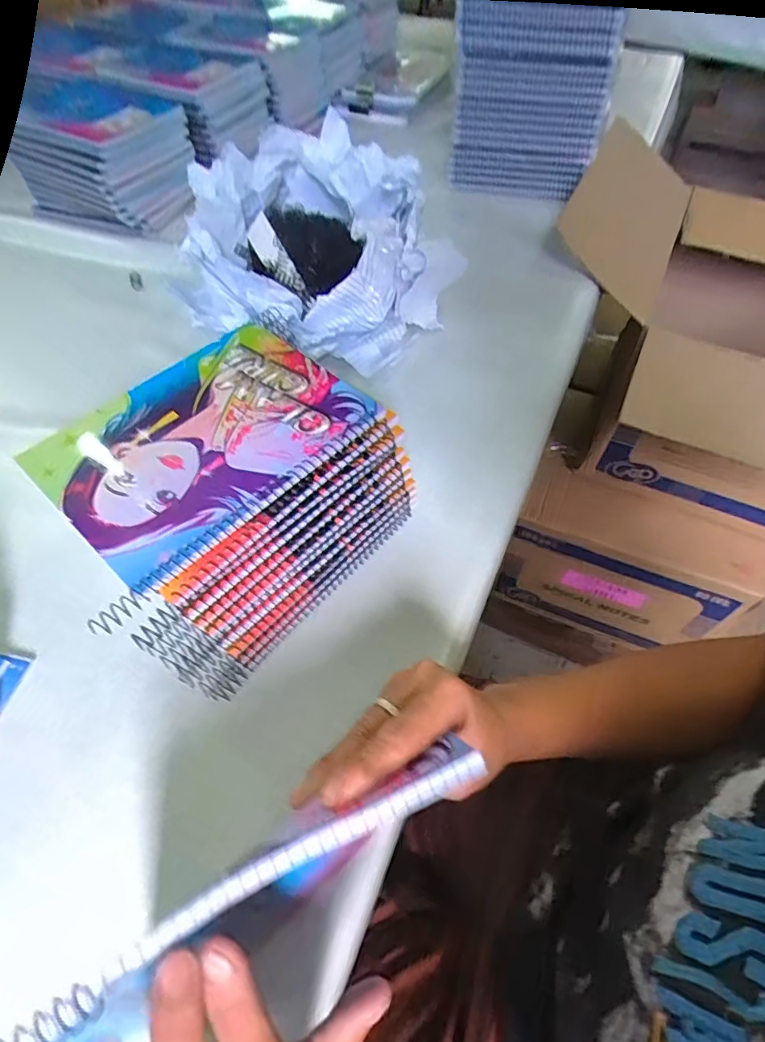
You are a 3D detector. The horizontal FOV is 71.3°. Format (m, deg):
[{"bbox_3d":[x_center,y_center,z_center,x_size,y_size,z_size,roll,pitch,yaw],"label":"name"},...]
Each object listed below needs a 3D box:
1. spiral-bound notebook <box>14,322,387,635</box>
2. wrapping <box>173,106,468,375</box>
[{"bbox_3d":[-0.120,-0.053,0.351,0.144,0.010,0.211,36,61,23],"label":"spiral-bound notebook"},{"bbox_3d":[-0.080,-0.329,0.613,0.340,0.117,0.274,21,59,12],"label":"wrapping"}]

